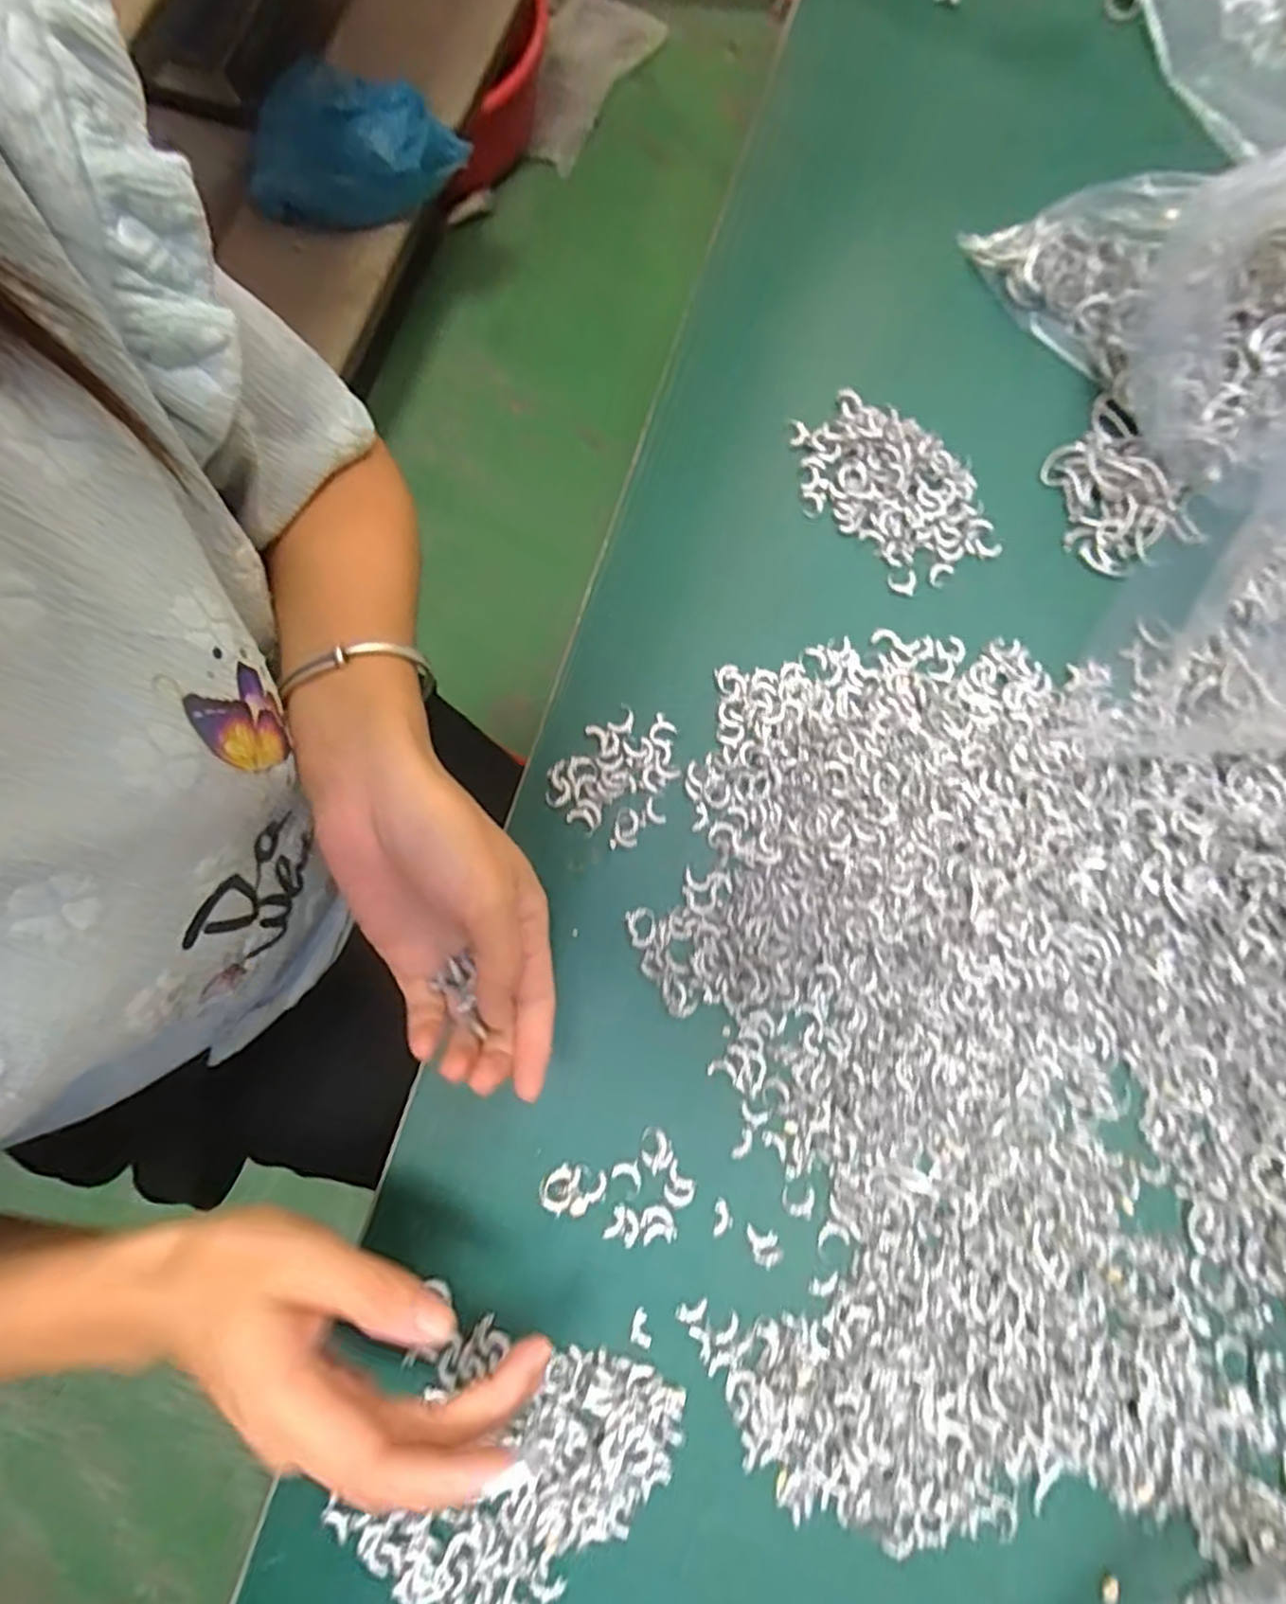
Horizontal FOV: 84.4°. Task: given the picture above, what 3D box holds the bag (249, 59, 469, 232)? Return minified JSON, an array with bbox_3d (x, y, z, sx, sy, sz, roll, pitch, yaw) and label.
[{"bbox_3d":[-0.384,-0.871,0.943,0.265,0.083,0.167,5,80,1],"label":"bag"}]

